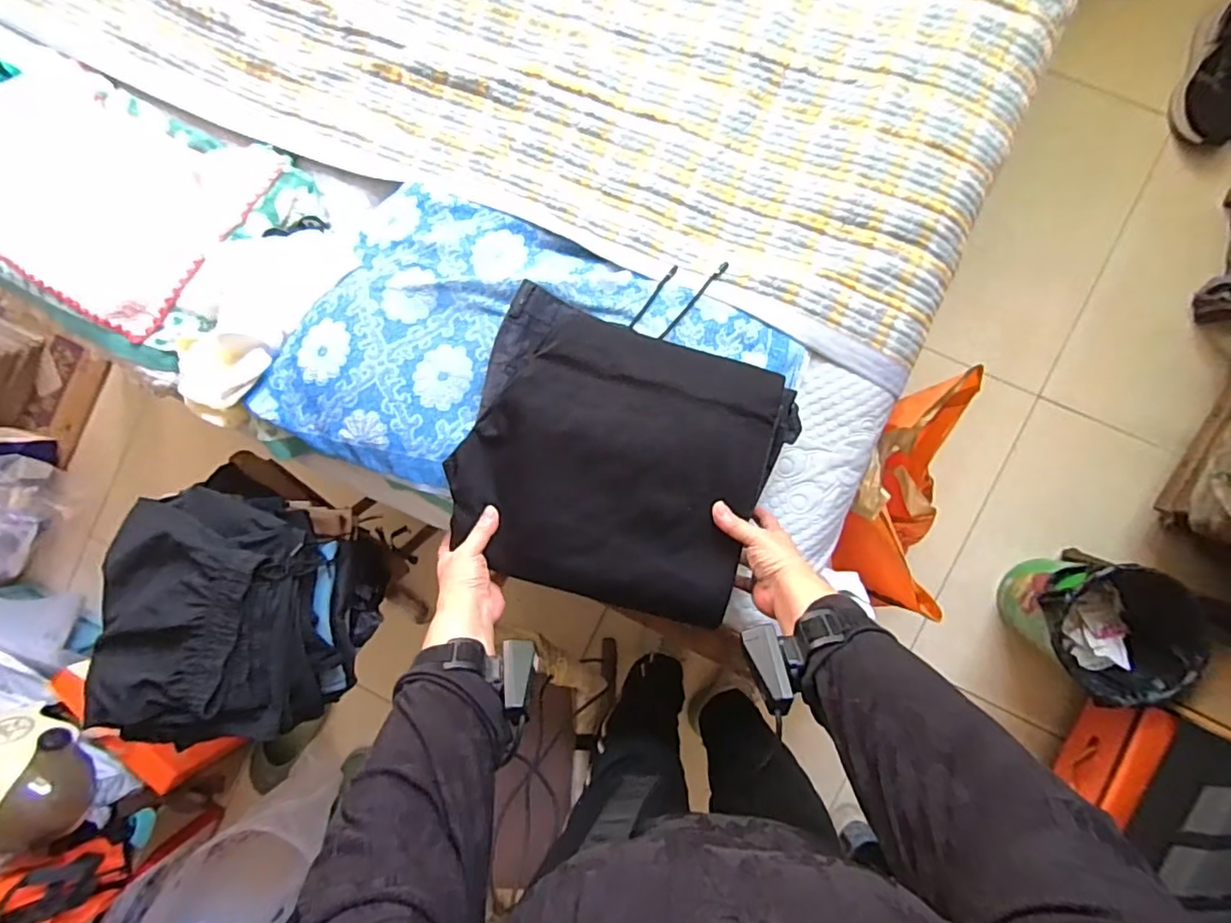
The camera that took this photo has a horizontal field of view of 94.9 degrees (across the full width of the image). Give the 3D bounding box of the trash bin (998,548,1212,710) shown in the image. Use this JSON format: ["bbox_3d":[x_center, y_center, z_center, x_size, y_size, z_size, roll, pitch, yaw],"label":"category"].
[{"bbox_3d":[0.842,0.285,1.029,0.220,0.244,0.228,1,90,6],"label":"trash bin"}]

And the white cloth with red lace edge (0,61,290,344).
[{"bbox_3d":[-0.745,-0.388,0.778,0.509,0.044,0.321,24,71,8],"label":"white cloth with red lace edge"}]

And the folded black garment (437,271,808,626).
[{"bbox_3d":[0.000,-0.004,0.642,0.343,0.067,0.296,21,93,5],"label":"folded black garment"}]

